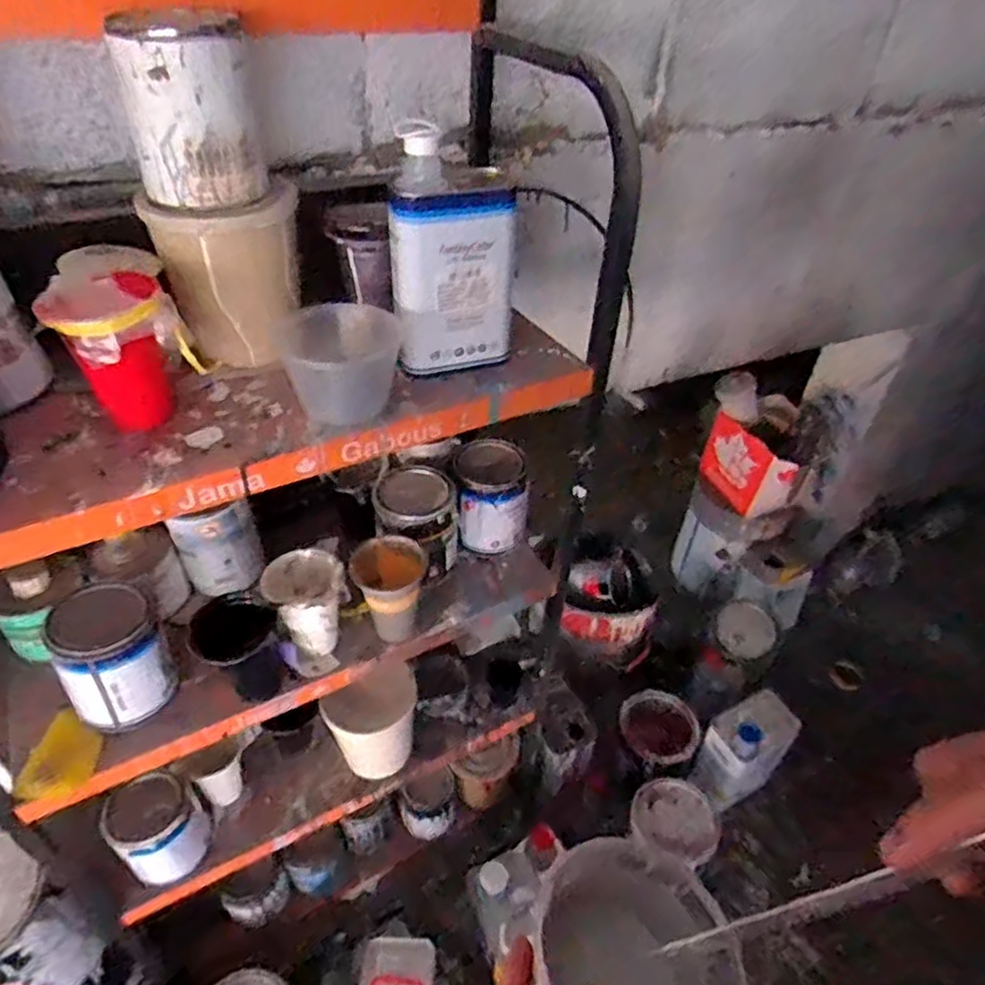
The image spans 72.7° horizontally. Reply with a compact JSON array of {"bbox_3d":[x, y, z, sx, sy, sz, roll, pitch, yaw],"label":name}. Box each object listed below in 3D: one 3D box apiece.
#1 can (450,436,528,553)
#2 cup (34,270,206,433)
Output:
[{"bbox_3d":[-0.002,-0.002,0.950,0.102,0.126,0.116,-2,42,-5],"label":"can"},{"bbox_3d":[-0.313,-0.120,0.573,0.094,0.112,0.086,1,42,-1],"label":"cup"}]

